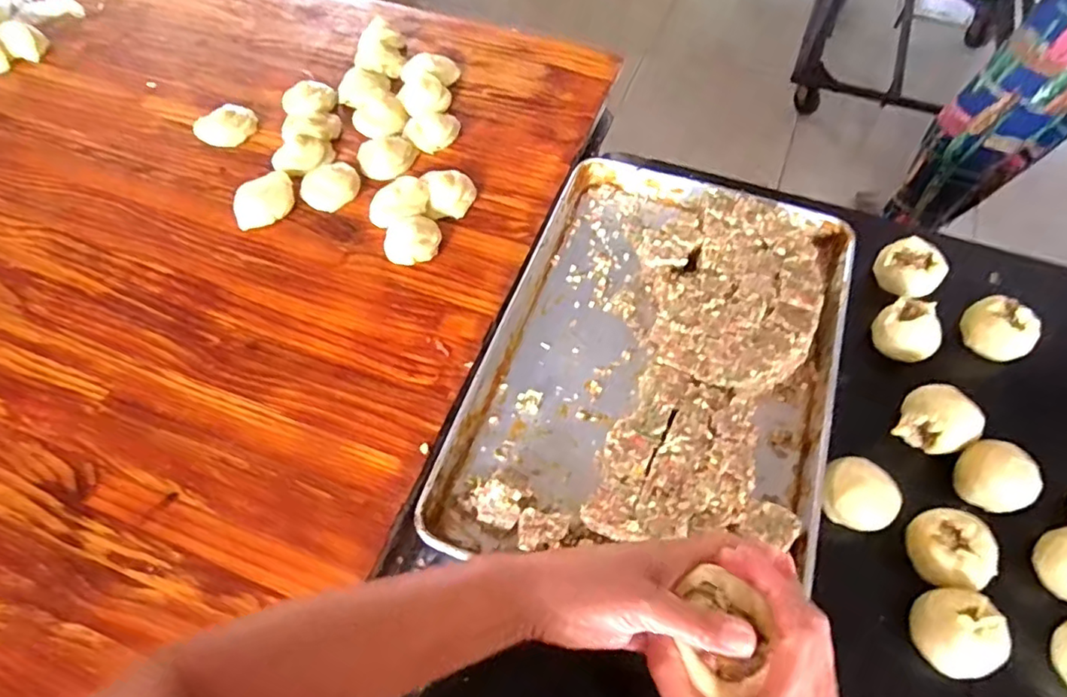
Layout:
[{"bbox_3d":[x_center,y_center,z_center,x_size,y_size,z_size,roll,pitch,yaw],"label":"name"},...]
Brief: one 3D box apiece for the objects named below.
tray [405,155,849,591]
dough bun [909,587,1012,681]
[{"bbox_3d":[0.160,0.008,0.734,0.406,0.064,0.598,17,62,10],"label":"tray"},{"bbox_3d":[0.412,0.278,0.575,0.066,0.059,0.078,-3,61,-1],"label":"dough bun"}]

